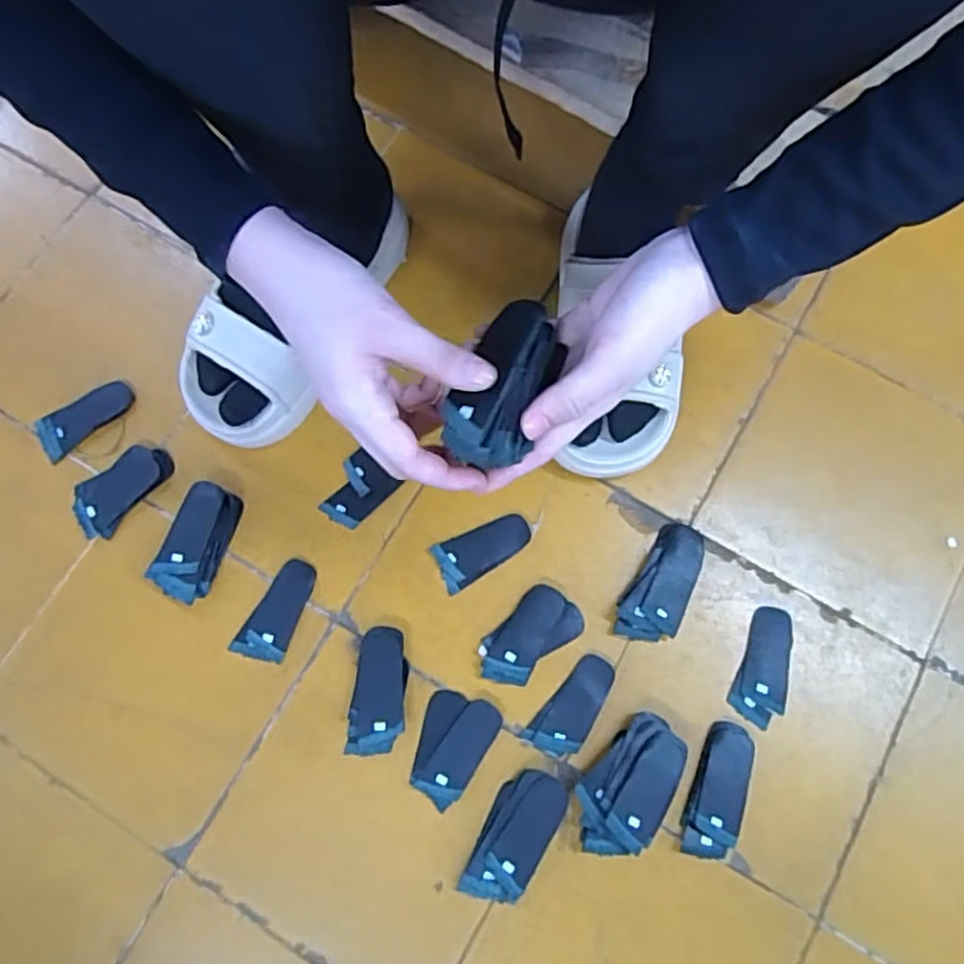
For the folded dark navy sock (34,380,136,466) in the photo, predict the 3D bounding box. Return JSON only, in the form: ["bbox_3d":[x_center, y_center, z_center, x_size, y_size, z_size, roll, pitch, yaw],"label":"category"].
[{"bbox_3d":[-0.328,-0.055,0.571,0.082,0.005,0.037,-40,78,-8],"label":"folded dark navy sock"}]

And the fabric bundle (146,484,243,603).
[{"bbox_3d":[-0.223,0.046,0.537,0.045,0.021,0.089,15,77,5],"label":"fabric bundle"}]

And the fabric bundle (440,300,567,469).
[{"bbox_3d":[0.010,-0.050,0.352,0.044,0.023,0.087,21,76,6],"label":"fabric bundle"}]

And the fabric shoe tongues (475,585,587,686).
[{"bbox_3d":[0.035,0.118,0.525,0.084,0.009,0.047,-40,78,-8],"label":"fabric shoe tongues"}]

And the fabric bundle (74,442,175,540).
[{"bbox_3d":[-0.288,0.003,0.549,0.047,0.005,0.082,40,80,10],"label":"fabric bundle"}]

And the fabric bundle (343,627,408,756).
[{"bbox_3d":[-0.076,0.155,0.514,0.040,0.013,0.090,6,76,3],"label":"fabric bundle"}]

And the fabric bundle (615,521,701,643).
[{"bbox_3d":[0.139,0.078,0.534,0.044,0.016,0.097,25,78,7],"label":"fabric bundle"}]

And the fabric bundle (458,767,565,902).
[{"bbox_3d":[0.023,0.250,0.486,0.045,0.014,0.092,26,78,7],"label":"fabric bundle"}]

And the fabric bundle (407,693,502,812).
[{"bbox_3d":[-0.022,0.194,0.502,0.052,0.004,0.075,18,77,6],"label":"fabric bundle"}]

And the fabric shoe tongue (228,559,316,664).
[{"bbox_3d":[-0.157,0.098,0.529,0.037,0.004,0.079,23,77,7],"label":"fabric shoe tongue"}]

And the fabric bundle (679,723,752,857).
[{"bbox_3d":[0.169,0.220,0.492,0.037,0.009,0.091,17,77,5],"label":"fabric bundle"}]

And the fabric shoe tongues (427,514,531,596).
[{"bbox_3d":[0.001,0.052,0.545,0.077,0.004,0.038,-26,77,-5],"label":"fabric shoe tongues"}]

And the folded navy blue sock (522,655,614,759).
[{"bbox_3d":[0.070,0.168,0.515,0.037,0.006,0.080,40,80,10],"label":"folded navy blue sock"}]

